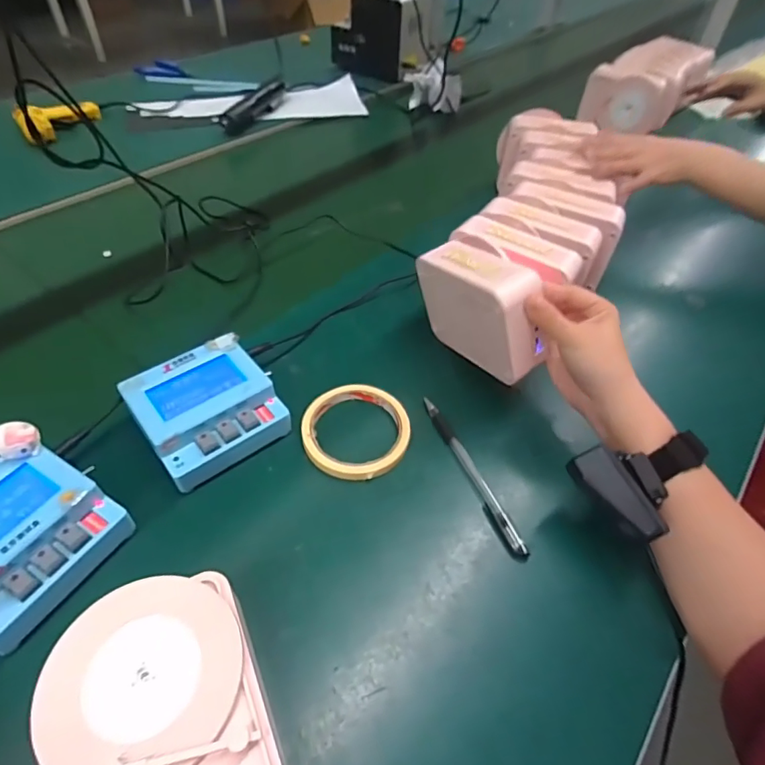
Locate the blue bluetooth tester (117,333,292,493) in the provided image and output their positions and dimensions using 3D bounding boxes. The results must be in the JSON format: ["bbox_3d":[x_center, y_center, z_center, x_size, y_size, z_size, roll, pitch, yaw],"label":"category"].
[{"bbox_3d":[-0.144,0.021,0.403,0.105,0.040,0.101,-30,56,-27],"label":"blue bluetooth tester"}]

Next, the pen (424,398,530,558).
[{"bbox_3d":[0.073,0.073,0.405,0.011,0.013,0.153,-16,51,-17],"label":"pen"}]

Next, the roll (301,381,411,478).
[{"bbox_3d":[-0.023,0.041,0.422,0.091,0.013,0.089,2,48,-2],"label":"roll"}]

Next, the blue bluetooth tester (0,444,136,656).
[{"bbox_3d":[-0.240,0.103,0.322,0.101,0.041,0.104,26,51,19],"label":"blue bluetooth tester"}]

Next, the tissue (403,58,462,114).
[{"bbox_3d":[0.100,-0.580,0.964,0.083,0.086,0.093,-32,57,-28],"label":"tissue"}]

